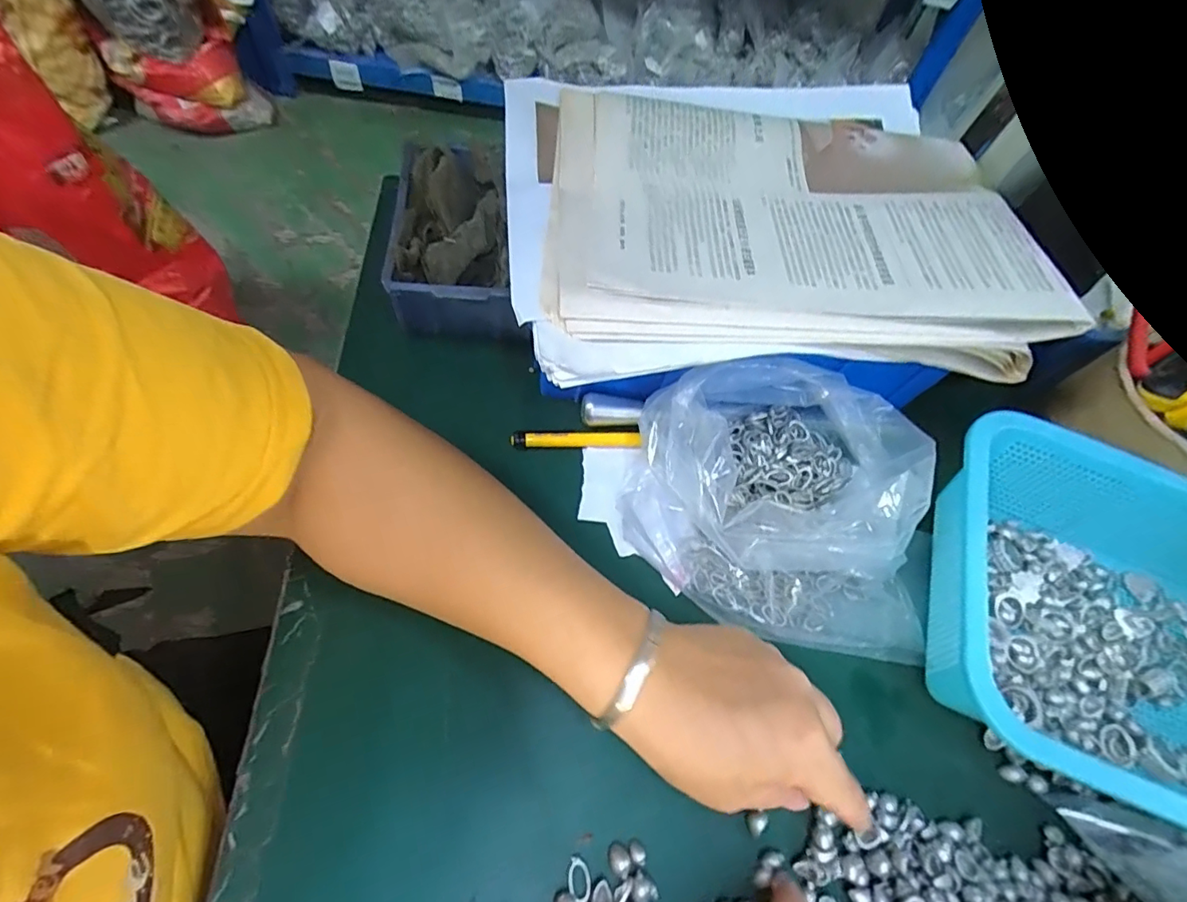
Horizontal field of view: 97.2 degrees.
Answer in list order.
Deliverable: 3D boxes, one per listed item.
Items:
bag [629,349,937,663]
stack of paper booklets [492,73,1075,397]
[{"bbox_3d":[0.117,0.029,0.310,0.188,0.089,0.145,12,62,-1],"label":"bag"},{"bbox_3d":[0.097,-0.149,0.322,0.295,0.037,0.238,-4,60,-6],"label":"stack of paper booklets"}]

